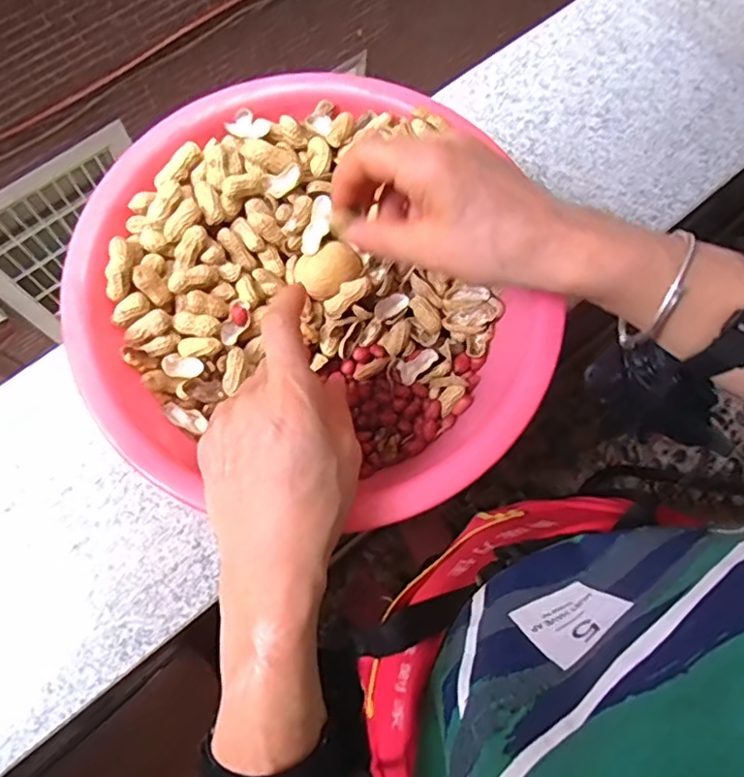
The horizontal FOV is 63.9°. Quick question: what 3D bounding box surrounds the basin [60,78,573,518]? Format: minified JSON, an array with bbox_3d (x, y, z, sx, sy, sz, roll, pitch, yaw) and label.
[{"bbox_3d":[-0.030,-0.047,0.366,0.258,0.094,0.256,-9,74,-4],"label":"basin"}]

